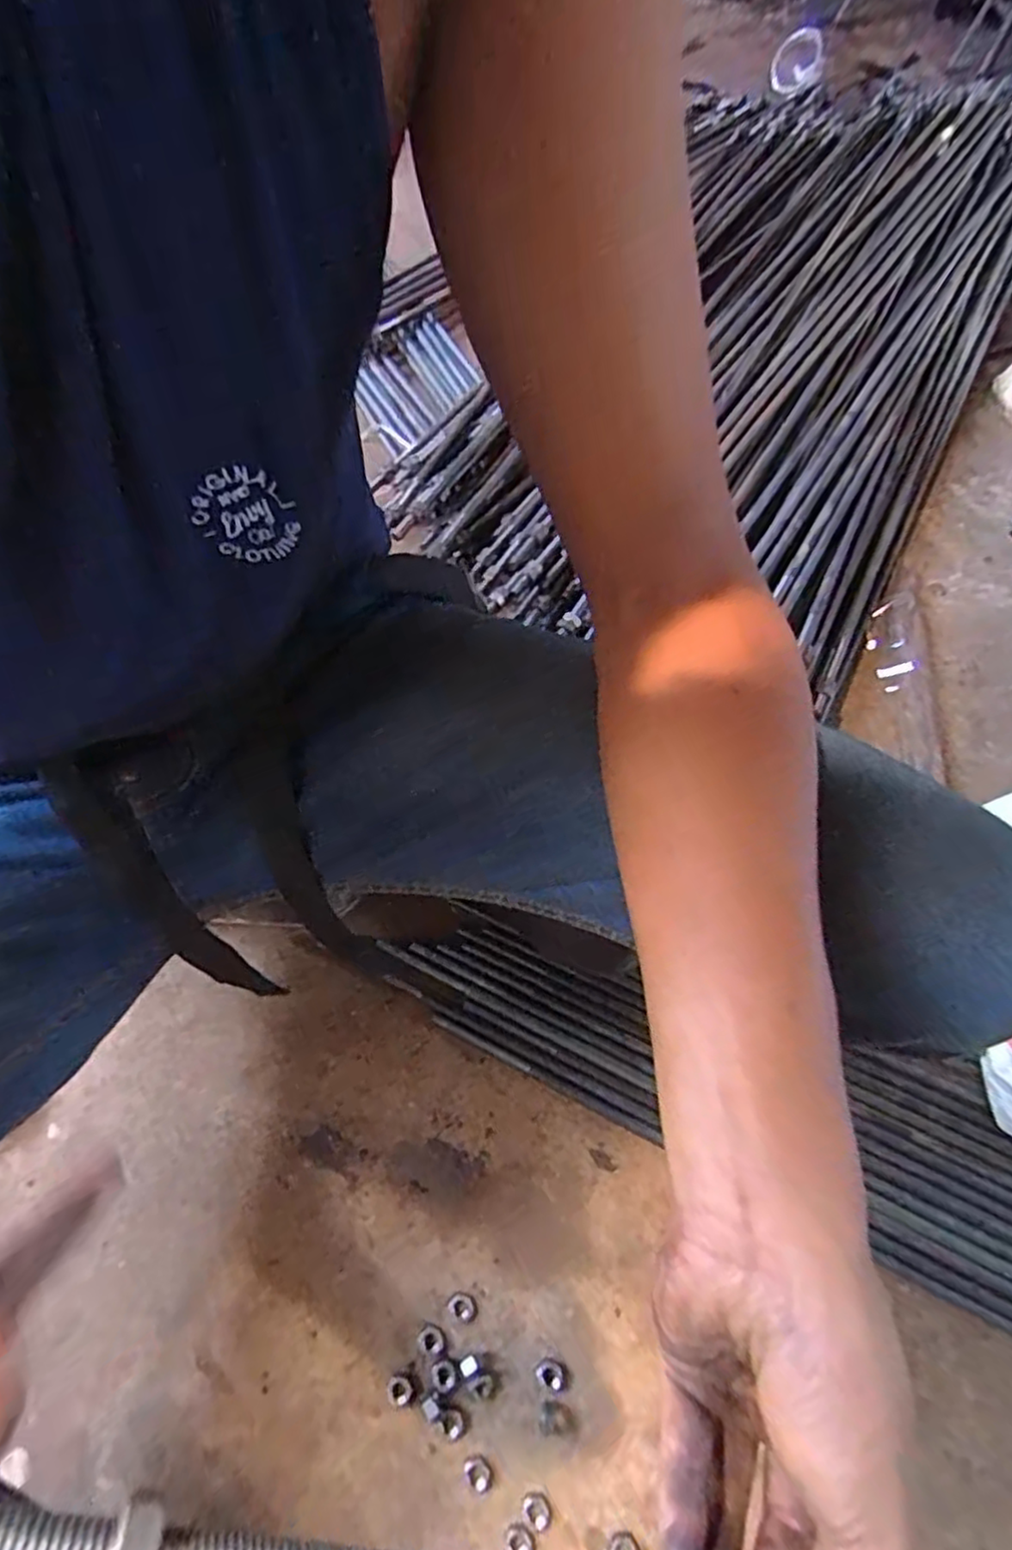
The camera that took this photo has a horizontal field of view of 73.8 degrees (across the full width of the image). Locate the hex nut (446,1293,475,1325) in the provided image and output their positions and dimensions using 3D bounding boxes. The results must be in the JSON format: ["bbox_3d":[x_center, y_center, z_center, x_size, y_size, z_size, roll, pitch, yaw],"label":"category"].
[{"bbox_3d":[-0.037,0.437,0.550,0.023,0.008,0.019,12,68,2],"label":"hex nut"}]

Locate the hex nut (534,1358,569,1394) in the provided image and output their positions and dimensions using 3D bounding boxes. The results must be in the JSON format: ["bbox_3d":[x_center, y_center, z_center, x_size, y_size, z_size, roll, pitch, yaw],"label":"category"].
[{"bbox_3d":[0.037,0.479,0.537,0.026,0.007,0.020,18,69,5],"label":"hex nut"}]

